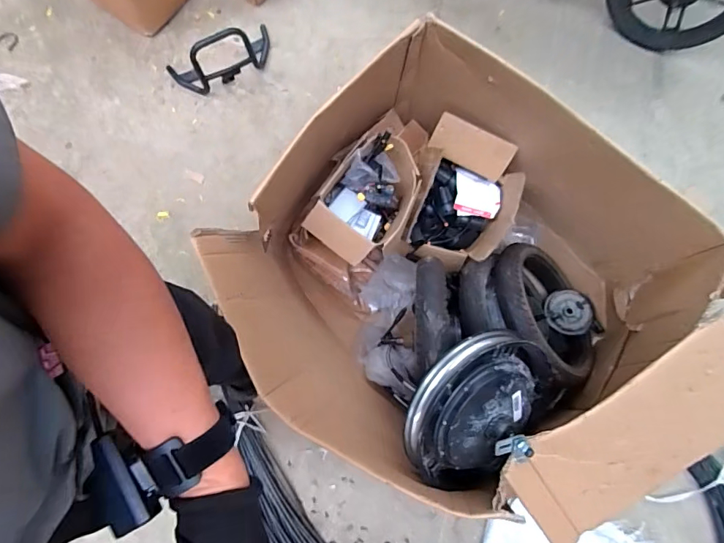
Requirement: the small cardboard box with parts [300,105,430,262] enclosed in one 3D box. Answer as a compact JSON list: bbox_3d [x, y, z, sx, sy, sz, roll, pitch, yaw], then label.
[{"bbox_3d":[0.010,-0.157,1.050,0.179,0.211,0.277,38,80,5],"label":"small cardboard box with parts"}]

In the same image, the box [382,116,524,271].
[{"bbox_3d":[0.233,-0.165,1.094,0.236,0.173,0.305,24,80,4],"label":"box"}]

